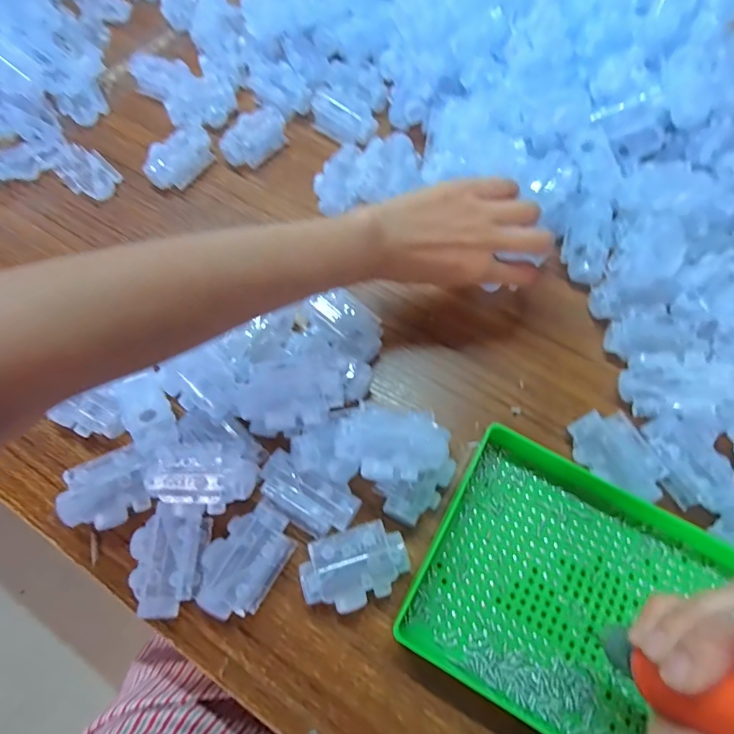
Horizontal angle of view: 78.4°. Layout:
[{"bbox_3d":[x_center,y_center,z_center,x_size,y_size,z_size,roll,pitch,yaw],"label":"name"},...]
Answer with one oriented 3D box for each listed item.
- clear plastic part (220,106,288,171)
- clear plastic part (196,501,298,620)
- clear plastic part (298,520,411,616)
[{"bbox_3d":[-0.114,-0.232,0.455,0.042,0.025,0.072,40,73,15],"label":"clear plastic part"},{"bbox_3d":[-0.080,0.127,0.296,0.045,0.030,0.070,30,71,12],"label":"clear plastic part"},{"bbox_3d":[-0.008,0.132,0.296,0.068,0.024,0.045,-18,68,-7],"label":"clear plastic part"}]

